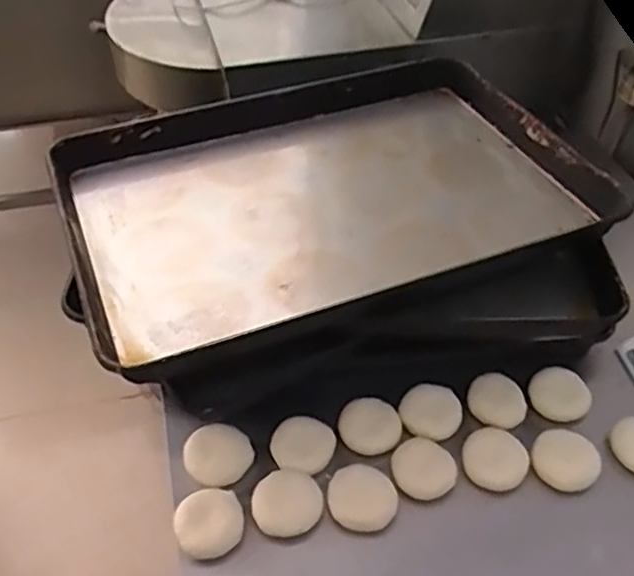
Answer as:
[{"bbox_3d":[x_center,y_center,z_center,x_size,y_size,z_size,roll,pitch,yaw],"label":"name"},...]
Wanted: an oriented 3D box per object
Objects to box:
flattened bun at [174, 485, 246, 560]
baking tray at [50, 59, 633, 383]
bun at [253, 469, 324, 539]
[{"bbox_3d":[-0.105,0.231,0.653,0.065,0.021,0.060,0,44,0],"label":"flattened bun"},{"bbox_3d":[0.012,-0.117,0.807,0.594,0.062,0.406,-16,46,-16],"label":"baking tray"},{"bbox_3d":[-0.030,0.218,0.669,0.068,0.016,0.064,0,44,0],"label":"bun"}]

